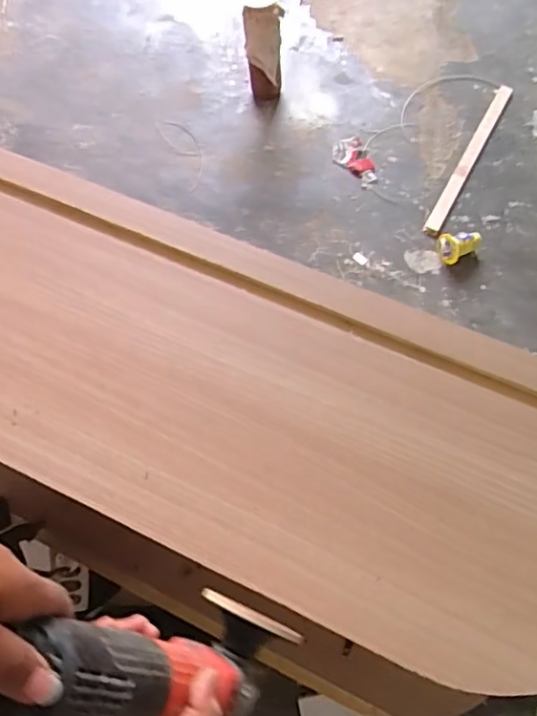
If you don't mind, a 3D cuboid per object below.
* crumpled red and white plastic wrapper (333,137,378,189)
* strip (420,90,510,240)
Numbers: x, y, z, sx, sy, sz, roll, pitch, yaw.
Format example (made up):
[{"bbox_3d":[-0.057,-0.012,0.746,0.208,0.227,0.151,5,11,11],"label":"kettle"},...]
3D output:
[{"bbox_3d":[0.226,-0.526,1.539,0.096,0.012,0.169,-12,69,-6],"label":"crumpled red and white plastic wrapper"},{"bbox_3d":[0.536,-0.537,1.529,0.038,0.019,0.552,27,70,10],"label":"strip"}]

